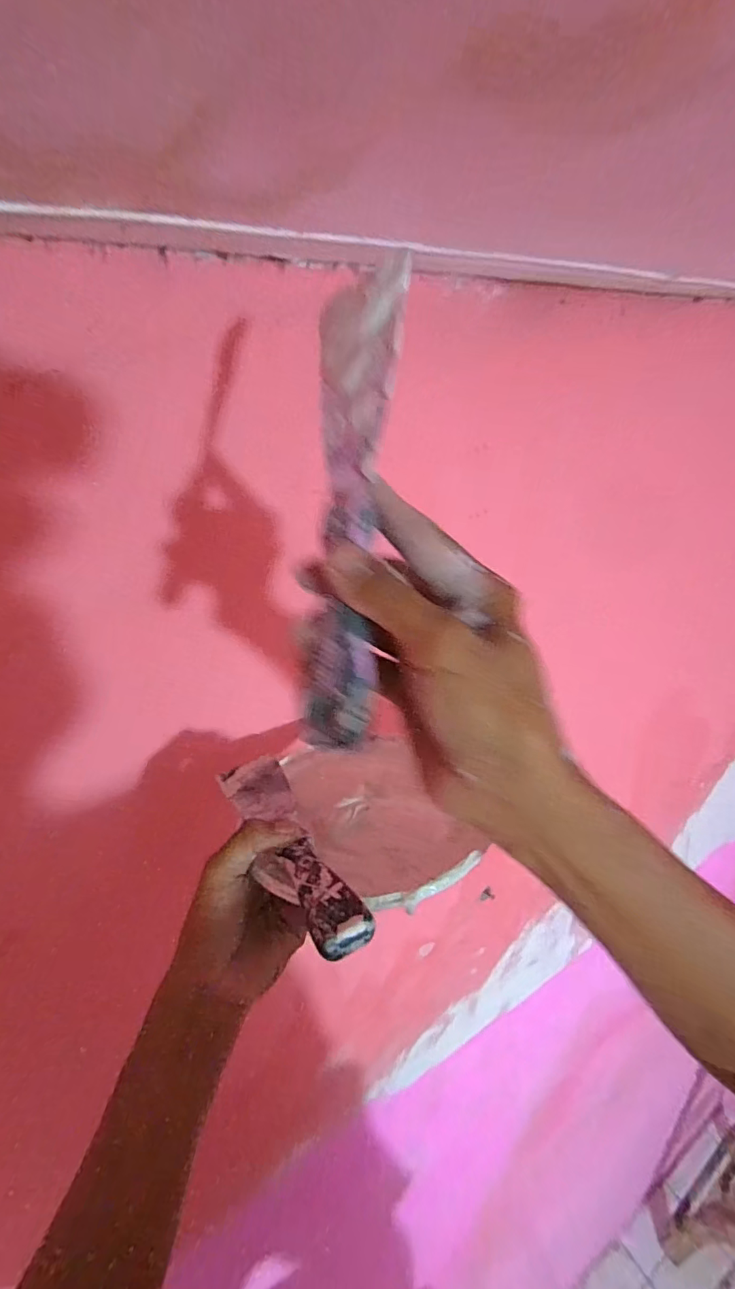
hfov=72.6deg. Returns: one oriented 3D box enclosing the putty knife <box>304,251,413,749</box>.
[{"bbox_3d":[-0.007,-0.060,0.202,0.039,0.196,0.019,1,-11,14],"label":"putty knife"}]

